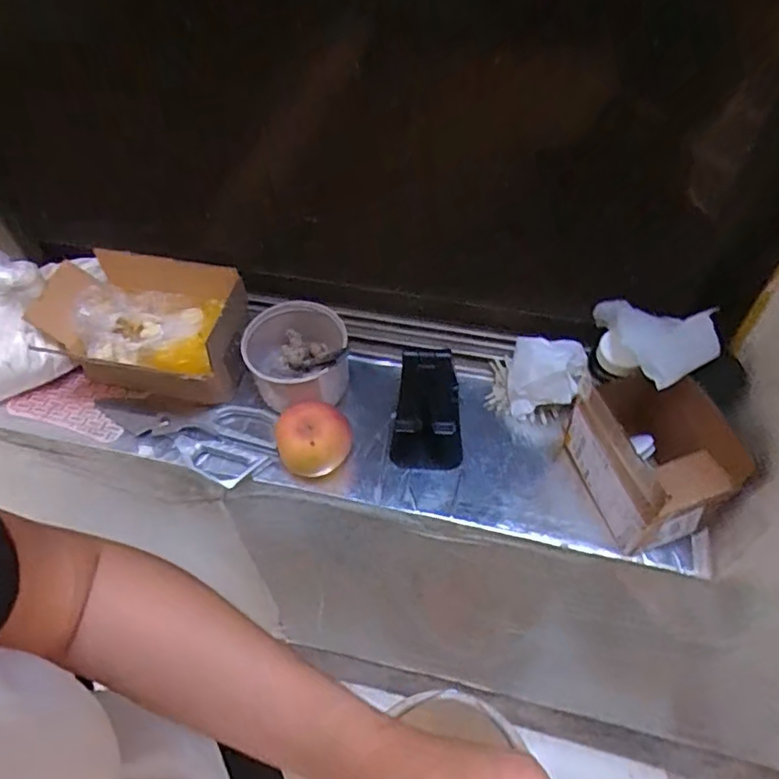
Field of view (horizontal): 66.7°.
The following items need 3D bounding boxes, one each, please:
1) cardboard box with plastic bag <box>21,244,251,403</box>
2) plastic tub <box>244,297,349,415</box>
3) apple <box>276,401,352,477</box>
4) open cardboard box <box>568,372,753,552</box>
[{"bbox_3d":[-0.275,-0.061,0.653,0.226,0.111,0.134,9,53,9],"label":"cardboard box with plastic bag"},{"bbox_3d":[-0.096,-0.027,0.639,0.106,0.102,0.106,-1,52,1],"label":"plastic tub"},{"bbox_3d":[-0.076,0.051,0.593,0.068,0.056,0.058,0,52,1],"label":"apple"},{"bbox_3d":[0.235,0.064,0.538,0.095,0.111,0.126,-14,53,-9],"label":"open cardboard box"}]

